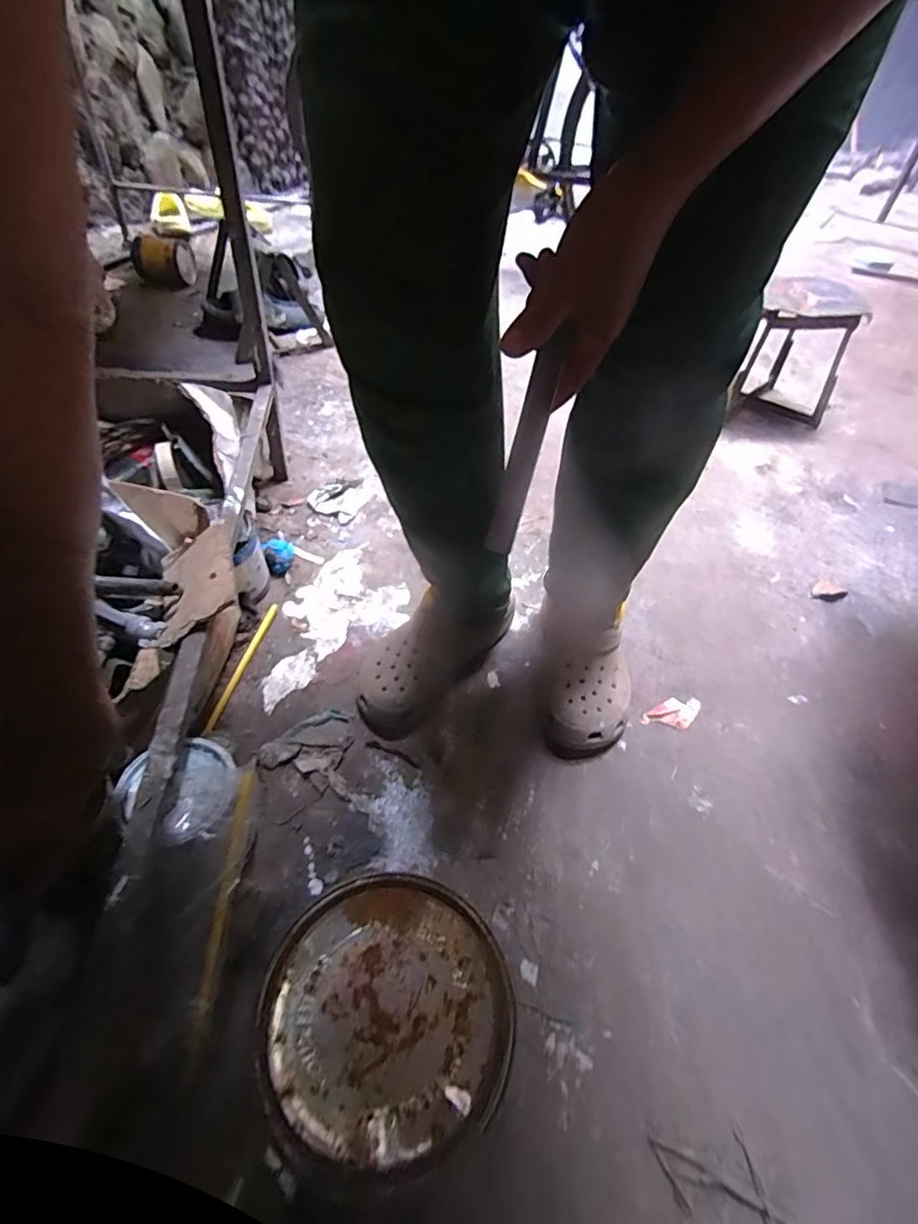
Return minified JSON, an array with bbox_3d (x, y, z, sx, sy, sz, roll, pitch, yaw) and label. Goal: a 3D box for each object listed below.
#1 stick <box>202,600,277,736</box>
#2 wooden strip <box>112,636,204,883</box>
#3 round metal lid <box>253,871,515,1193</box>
[{"bbox_3d":[-0.297,0.071,0.754,0.010,0.010,0.225,9,49,3],"label":"stick"},{"bbox_3d":[-0.258,0.112,0.480,0.021,0.010,0.224,-2,51,-6],"label":"wooden strip"},{"bbox_3d":[-0.046,0.252,0.349,0.150,0.015,0.154,3,49,-3],"label":"round metal lid"}]

